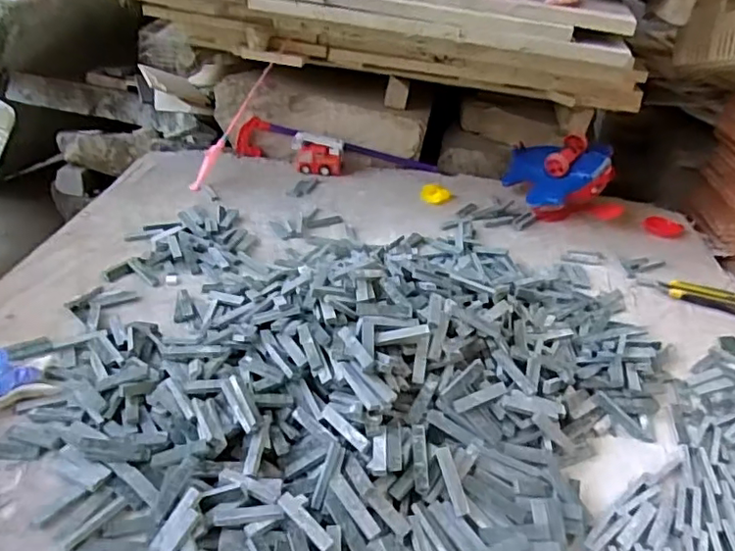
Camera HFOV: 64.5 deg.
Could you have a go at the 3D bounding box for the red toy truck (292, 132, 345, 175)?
[{"bbox_3d":[-0.096,-0.235,1.126,0.098,0.065,0.046,4,35,-1],"label":"red toy truck"}]

